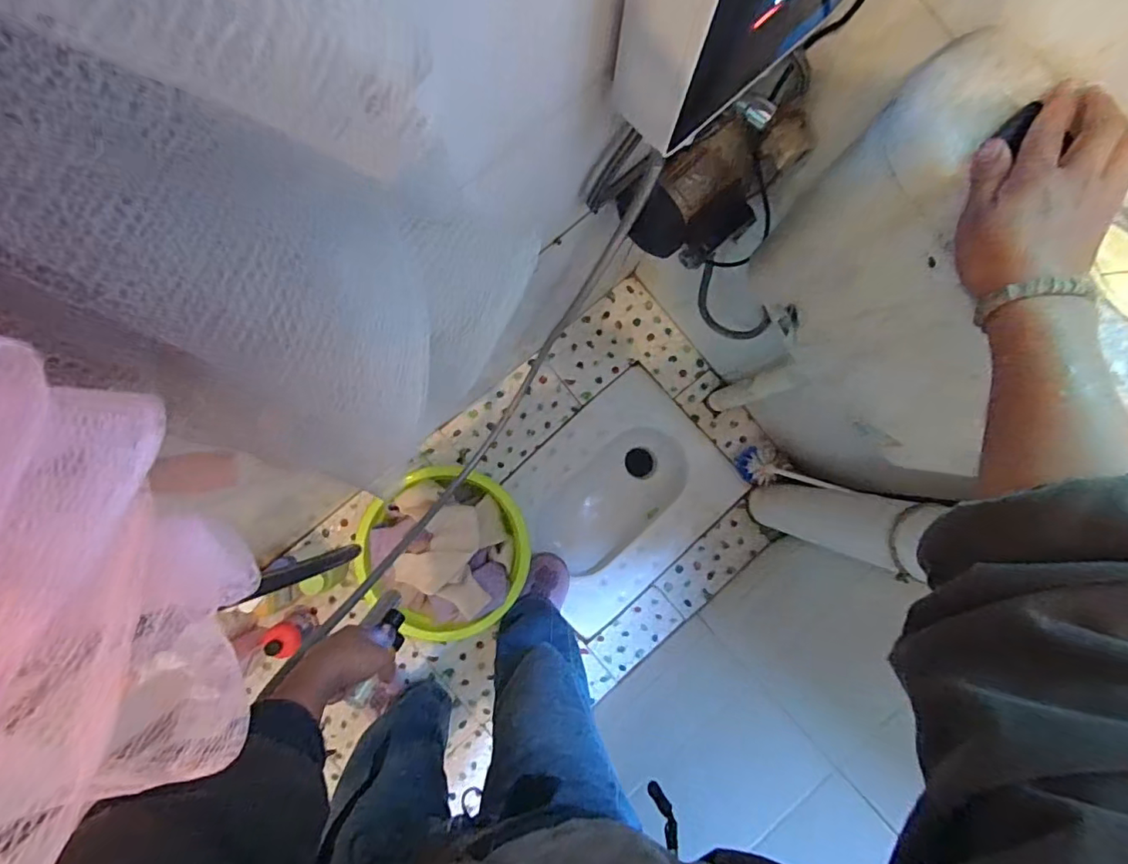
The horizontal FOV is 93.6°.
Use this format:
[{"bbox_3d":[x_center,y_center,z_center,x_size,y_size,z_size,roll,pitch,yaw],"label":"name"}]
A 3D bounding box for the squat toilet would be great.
[{"bbox_3d":[0.133,0.163,1.380,0.522,0.258,0.414,-43,89,3],"label":"squat toilet"}]

